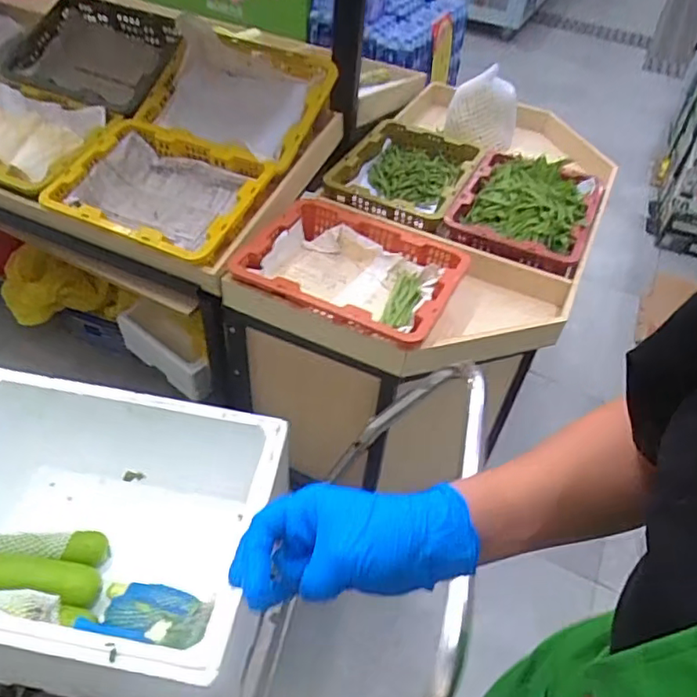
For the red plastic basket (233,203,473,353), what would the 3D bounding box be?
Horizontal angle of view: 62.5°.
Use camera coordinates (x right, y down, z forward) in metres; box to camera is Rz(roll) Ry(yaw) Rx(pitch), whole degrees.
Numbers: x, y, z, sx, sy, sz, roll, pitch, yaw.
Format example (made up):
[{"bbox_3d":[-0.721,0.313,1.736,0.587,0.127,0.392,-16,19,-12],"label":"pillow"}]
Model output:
[{"bbox_3d":[0.013,-0.151,1.130,0.387,0.104,0.331,21,48,14],"label":"red plastic basket"}]

